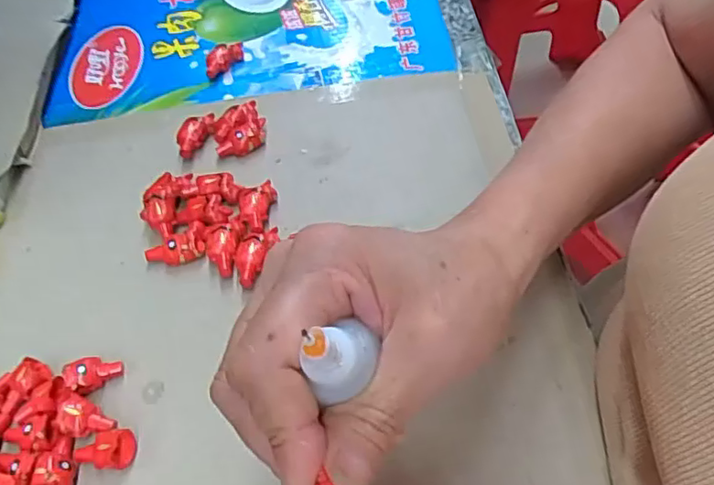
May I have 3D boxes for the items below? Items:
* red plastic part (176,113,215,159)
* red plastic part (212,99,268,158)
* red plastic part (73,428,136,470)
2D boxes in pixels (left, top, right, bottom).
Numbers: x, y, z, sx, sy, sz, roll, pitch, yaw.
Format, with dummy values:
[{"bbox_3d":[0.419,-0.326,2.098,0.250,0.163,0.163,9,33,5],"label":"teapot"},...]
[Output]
[{"bbox_3d":[-0.105,-0.069,0.383,0.017,0.014,0.037,12,55,13],"label":"red plastic part"},{"bbox_3d":[-0.076,-0.072,0.380,0.032,0.016,0.032,-14,54,-6],"label":"red plastic part"},{"bbox_3d":[-0.113,0.092,0.263,0.026,0.014,0.016,-2,54,3],"label":"red plastic part"}]

